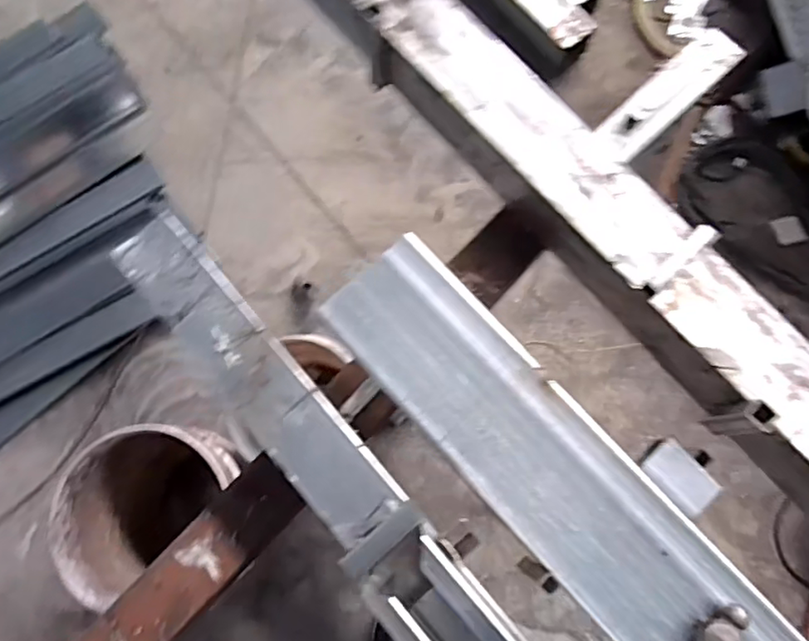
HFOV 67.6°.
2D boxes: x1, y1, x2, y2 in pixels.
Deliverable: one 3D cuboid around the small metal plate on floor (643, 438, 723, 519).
[{"bbox_3d":[0.309,0.175,0.674,0.048,0.008,0.075,-43,69,8],"label":"small metal plate on floor"}]

